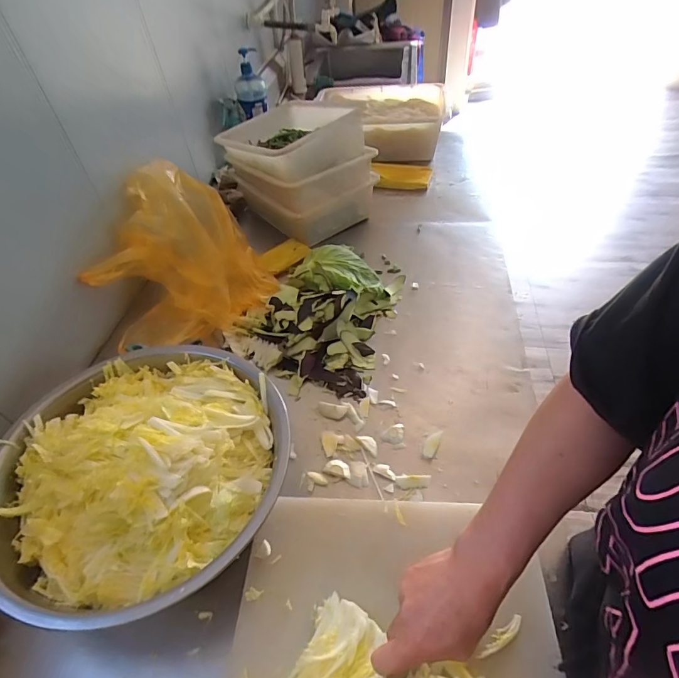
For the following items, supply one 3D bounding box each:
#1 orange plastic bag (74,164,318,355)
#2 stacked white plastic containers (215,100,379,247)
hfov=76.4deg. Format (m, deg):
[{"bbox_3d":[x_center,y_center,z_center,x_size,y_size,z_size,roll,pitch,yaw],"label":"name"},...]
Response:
[{"bbox_3d":[-0.280,-0.165,0.833,0.326,0.195,0.328,4,48,9],"label":"orange plastic bag"},{"bbox_3d":[-0.111,-0.421,1.042,0.247,0.228,0.330,-36,54,-25],"label":"stacked white plastic containers"}]

